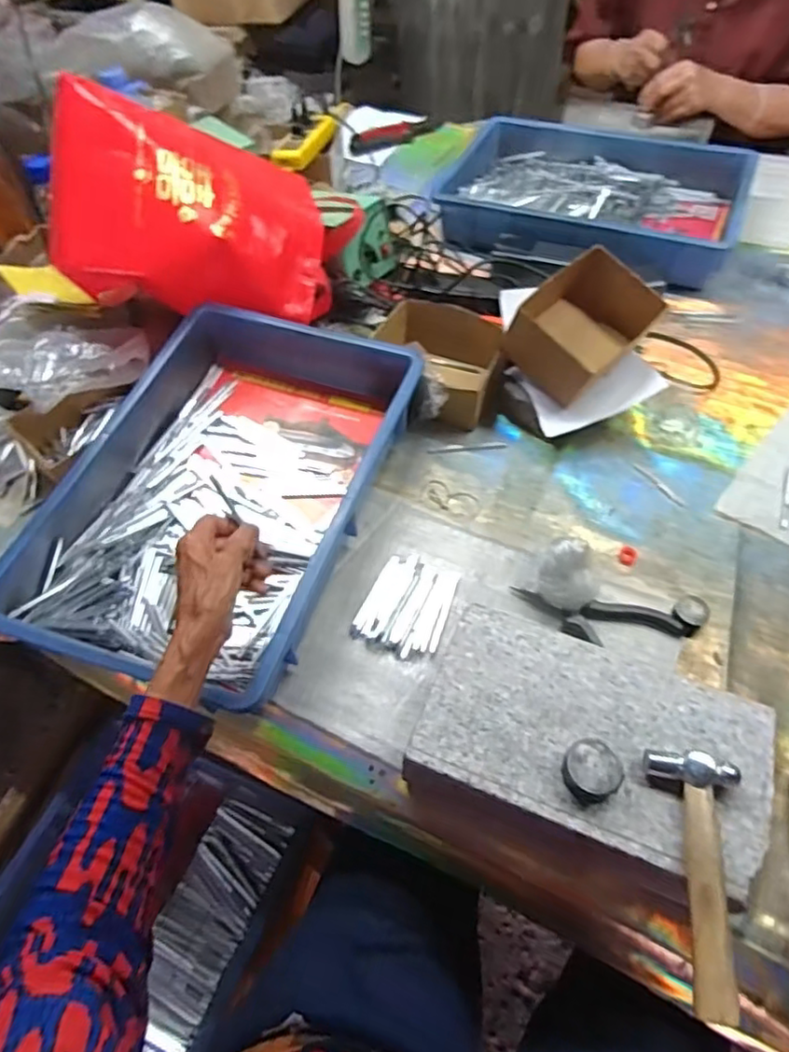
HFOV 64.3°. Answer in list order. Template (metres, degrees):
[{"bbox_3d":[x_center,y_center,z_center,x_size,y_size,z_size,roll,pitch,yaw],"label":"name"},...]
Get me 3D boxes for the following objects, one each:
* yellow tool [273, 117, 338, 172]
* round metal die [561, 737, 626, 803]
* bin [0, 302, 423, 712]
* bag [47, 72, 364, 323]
[{"bbox_3d":[-0.140,-0.660,1.069,0.038,0.033,0.207,19,58,16],"label":"yellow tool"},{"bbox_3d":[0.138,0.170,0.437,0.039,0.023,0.040,-1,55,2],"label":"round metal die"},{"bbox_3d":[-0.171,-0.041,0.656,0.292,0.086,0.431,16,57,13],"label":"bin"},{"bbox_3d":[-0.234,-0.367,0.779,0.342,0.174,0.236,10,65,-29],"label":"bag"}]

